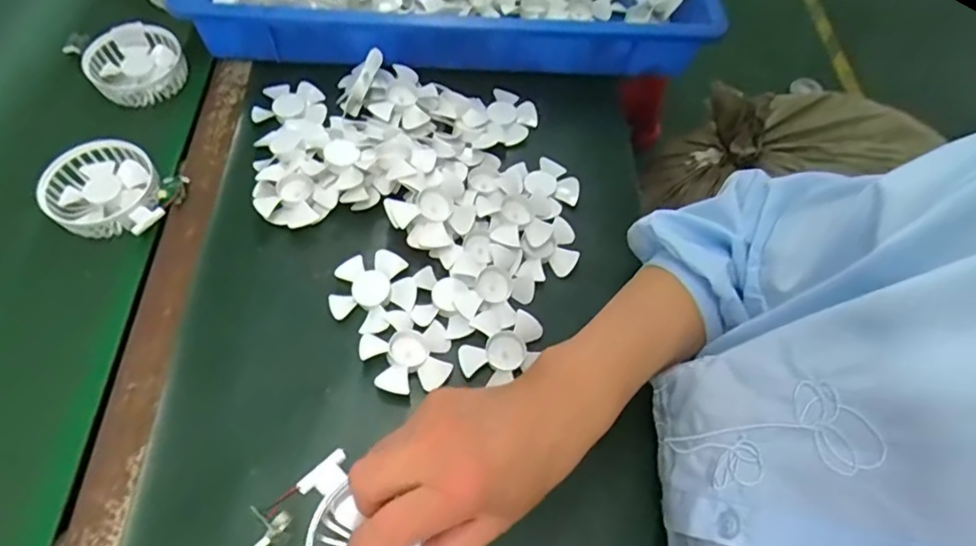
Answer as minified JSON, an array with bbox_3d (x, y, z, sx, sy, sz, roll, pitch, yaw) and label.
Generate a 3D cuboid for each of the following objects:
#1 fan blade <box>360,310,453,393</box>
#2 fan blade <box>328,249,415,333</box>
[{"bbox_3d":[-0.063,0.060,0.430,0.066,0.013,0.066,1,61,-2],"label":"fan blade"},{"bbox_3d":[-0.096,0.015,0.457,0.068,0.011,0.067,1,61,-2],"label":"fan blade"}]

